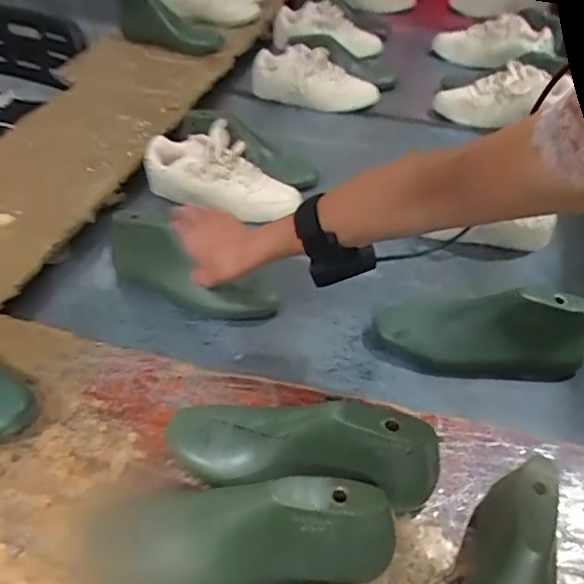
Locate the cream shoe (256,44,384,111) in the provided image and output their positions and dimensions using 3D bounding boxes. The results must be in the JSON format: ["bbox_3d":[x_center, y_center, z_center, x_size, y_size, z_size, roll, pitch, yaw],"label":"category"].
[{"bbox_3d":[0.080,-0.459,1.229,0.335,0.119,0.129,-9,40,-44],"label":"cream shoe"}]

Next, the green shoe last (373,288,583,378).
[{"bbox_3d":[0.223,0.039,0.655,0.231,0.090,0.066,3,45,3],"label":"green shoe last"}]

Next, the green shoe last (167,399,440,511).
[{"bbox_3d":[0.000,0.142,0.505,0.254,0.094,0.063,-1,44,17],"label":"green shoe last"}]

